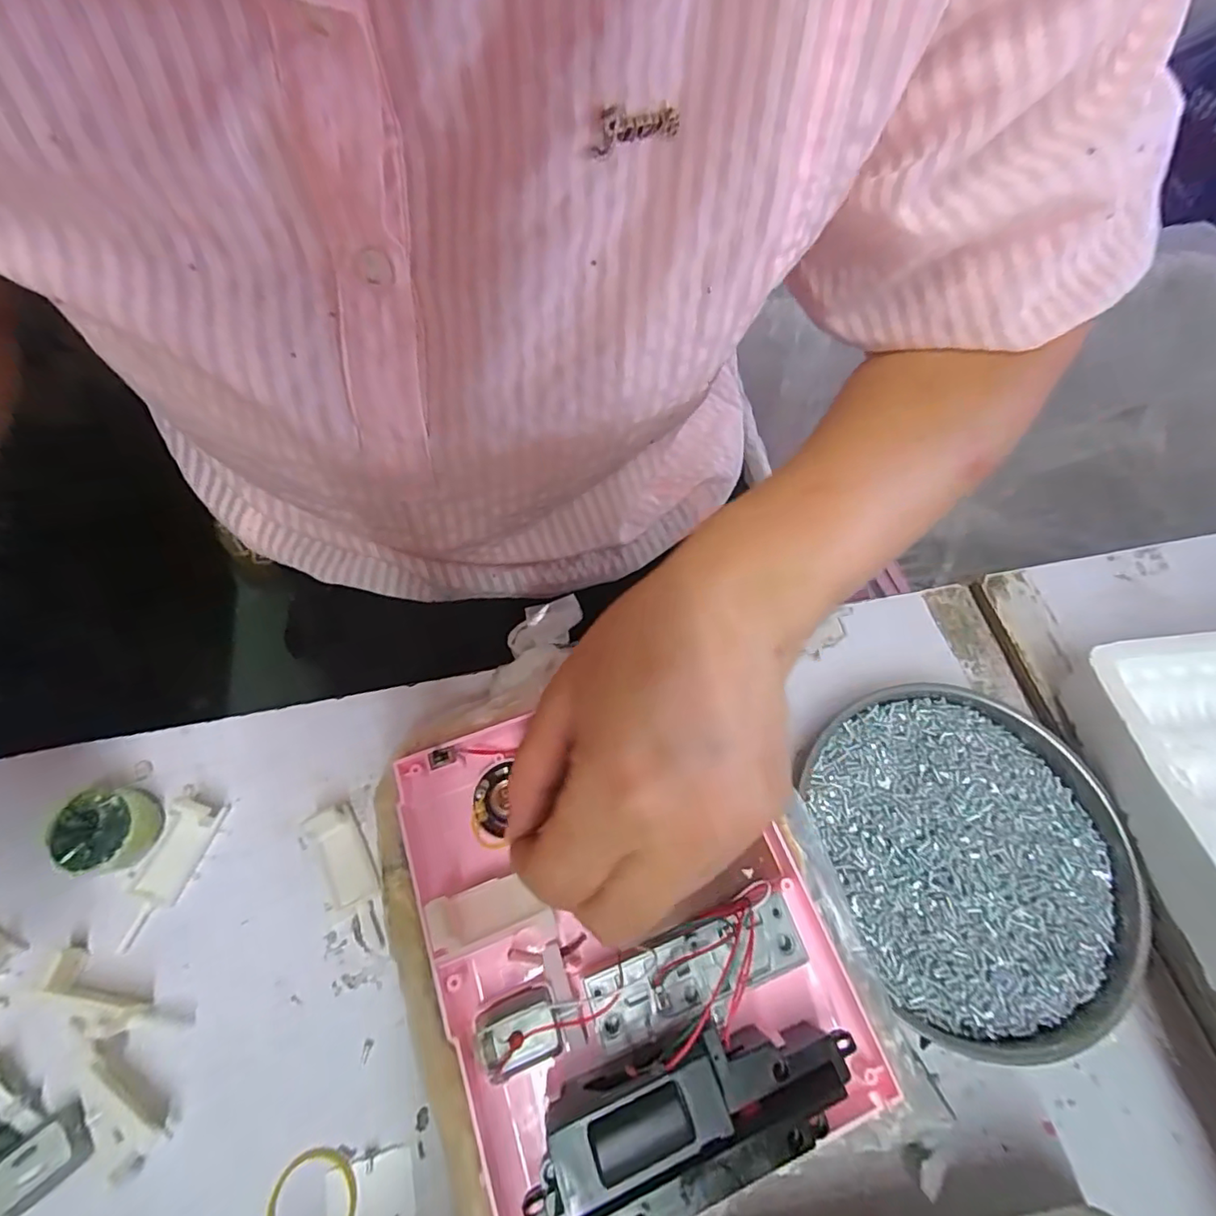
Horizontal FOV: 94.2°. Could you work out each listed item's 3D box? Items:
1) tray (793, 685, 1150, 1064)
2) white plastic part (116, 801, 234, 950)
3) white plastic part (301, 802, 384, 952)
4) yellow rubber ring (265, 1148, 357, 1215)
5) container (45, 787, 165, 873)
[{"bbox_3d":[0.148,0.101,0.235,0.127,0.032,0.135,1,64,-2],"label":"tray"},{"bbox_3d":[-0.183,0.107,0.231,0.018,0.017,0.055,18,64,7],"label":"white plastic part"},{"bbox_3d":[-0.109,0.112,0.232,0.020,0.017,0.057,-28,68,-15],"label":"white plastic part"},{"bbox_3d":[-0.102,0.207,0.194,0.031,0.004,0.031,1,64,-2],"label":"yellow rubber ring"},{"bbox_3d":[-0.207,0.092,0.234,0.031,0.018,0.031,1,64,-2],"label":"container"}]

